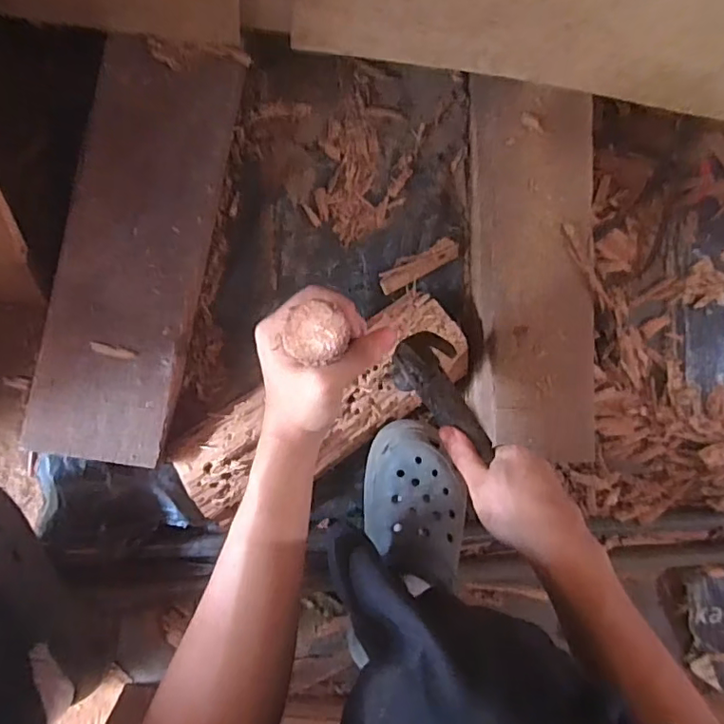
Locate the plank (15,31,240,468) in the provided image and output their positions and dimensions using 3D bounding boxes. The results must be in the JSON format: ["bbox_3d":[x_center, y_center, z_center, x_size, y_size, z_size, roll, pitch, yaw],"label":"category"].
[{"bbox_3d":[-0.203,-0.098,0.500,0.119,0.023,0.368,11,86,-10],"label":"plank"}]

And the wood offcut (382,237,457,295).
[{"bbox_3d":[0.063,-0.108,0.613,0.095,0.009,0.026,-30,93,-8],"label":"wood offcut"}]

